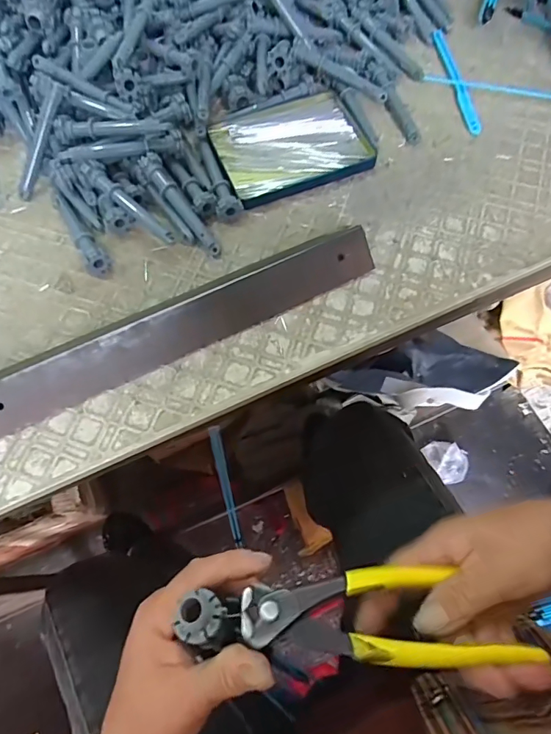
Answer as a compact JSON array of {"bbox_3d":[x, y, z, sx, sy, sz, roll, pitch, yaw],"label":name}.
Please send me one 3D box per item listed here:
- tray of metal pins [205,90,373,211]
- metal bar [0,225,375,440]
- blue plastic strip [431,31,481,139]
[{"bbox_3d":[0.012,-0.200,0.396,0.124,0.013,0.104,-22,69,-9],"label":"tray of metal pins"},{"bbox_3d":[-0.075,-0.033,0.314,0.308,0.029,0.048,-25,70,-10],"label":"metal bar"},{"bbox_3d":[0.174,-0.278,0.425,0.013,0.004,0.143,-7,67,-3],"label":"blue plastic strip"}]

